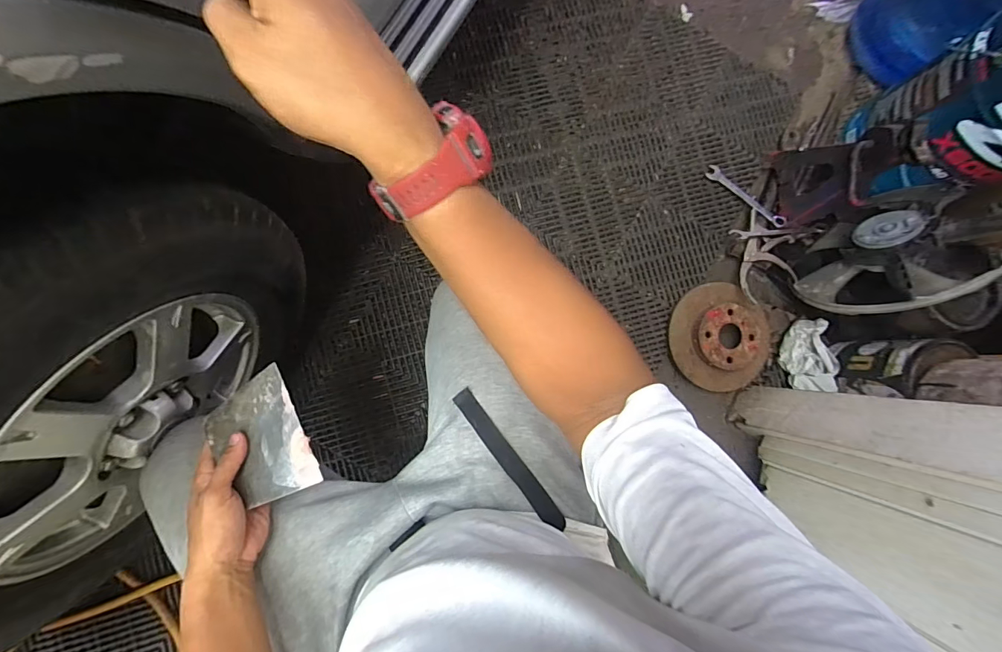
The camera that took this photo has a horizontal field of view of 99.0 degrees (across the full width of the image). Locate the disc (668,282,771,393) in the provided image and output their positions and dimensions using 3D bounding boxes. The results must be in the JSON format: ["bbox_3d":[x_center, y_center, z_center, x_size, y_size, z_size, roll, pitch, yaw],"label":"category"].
[{"bbox_3d":[0.468,0.027,0.908,0.228,0.043,0.214,38,84,-1],"label":"disc"}]

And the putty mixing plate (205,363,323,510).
[{"bbox_3d":[-0.262,0.125,0.467,0.090,0.006,0.138,-32,72,-4],"label":"putty mixing plate"}]

